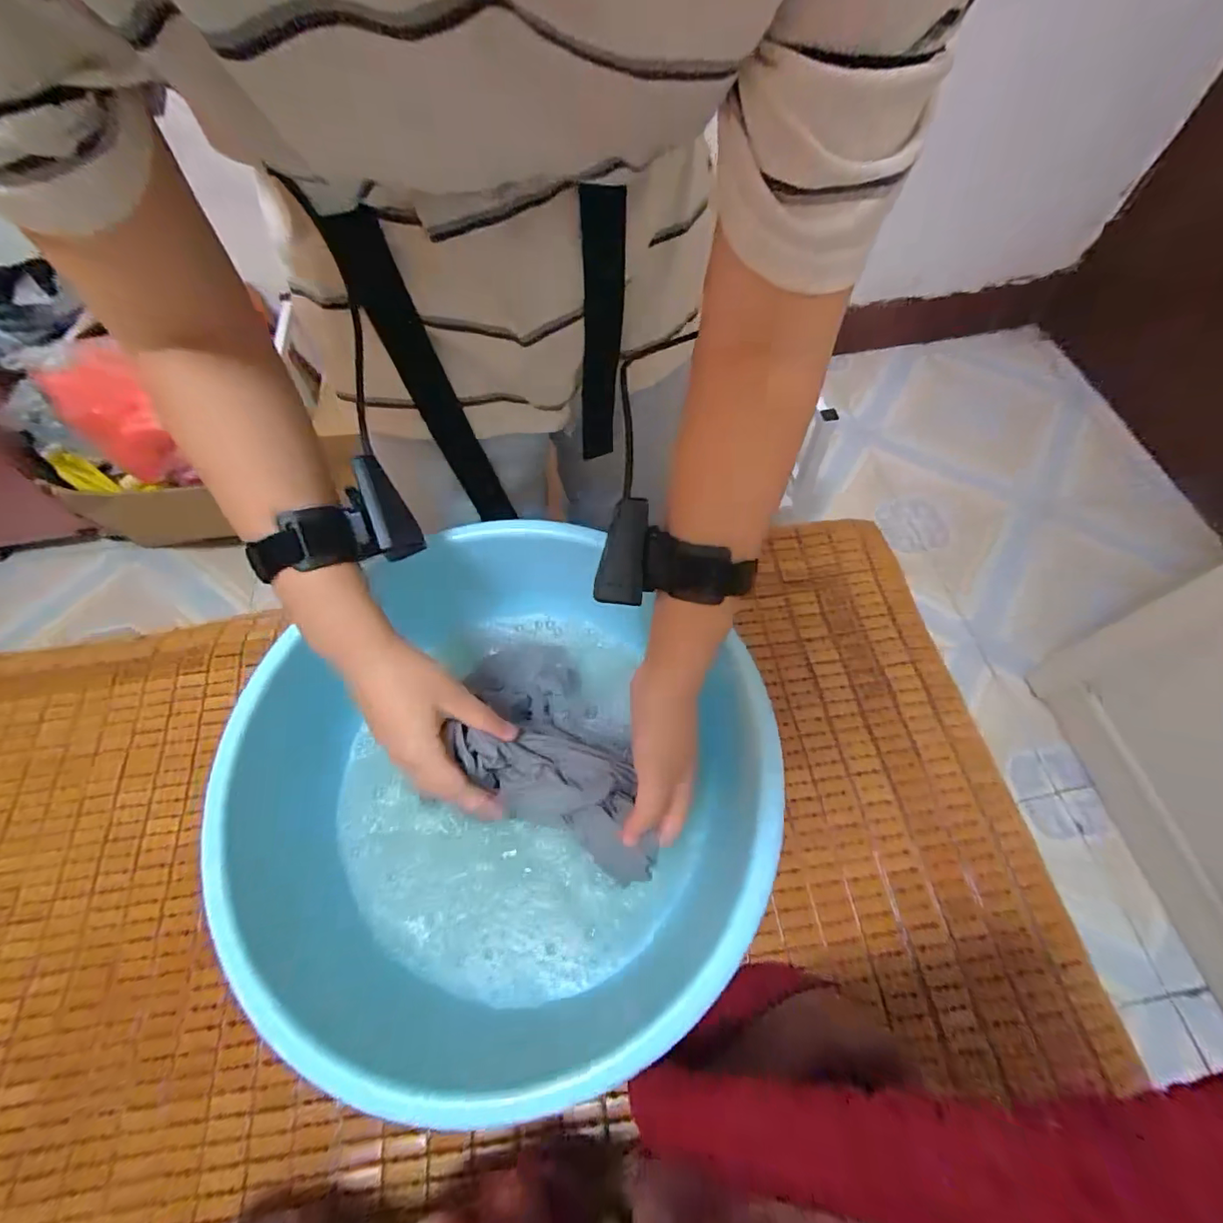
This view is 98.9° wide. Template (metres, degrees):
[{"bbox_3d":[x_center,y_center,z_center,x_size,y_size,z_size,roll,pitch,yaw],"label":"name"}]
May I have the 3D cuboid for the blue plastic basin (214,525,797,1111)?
[{"bbox_3d":[-0.073,0.127,0.399,0.348,0.122,0.357,-1,63,1],"label":"blue plastic basin"}]

